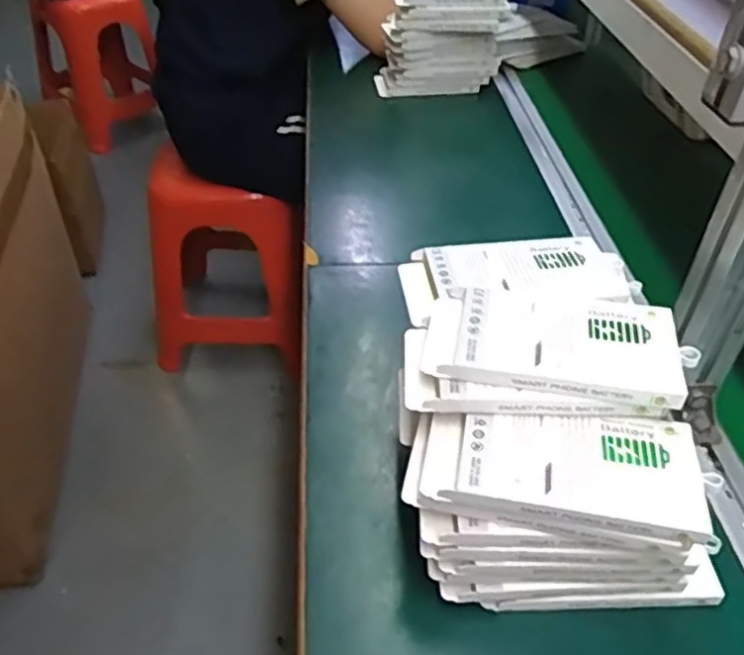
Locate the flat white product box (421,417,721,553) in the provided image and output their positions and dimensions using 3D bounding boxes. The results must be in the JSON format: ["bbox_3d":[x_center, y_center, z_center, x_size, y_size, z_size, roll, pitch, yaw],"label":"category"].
[{"bbox_3d":[0.110,0.079,0.388,0.152,0.017,0.075,10,43,7],"label":"flat white product box"}]

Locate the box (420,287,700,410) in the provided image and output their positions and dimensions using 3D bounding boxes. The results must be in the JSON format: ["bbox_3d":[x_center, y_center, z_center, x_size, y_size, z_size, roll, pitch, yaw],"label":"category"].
[{"bbox_3d":[0.115,0.009,0.425,0.155,0.022,0.081,9,43,7],"label":"box"}]

